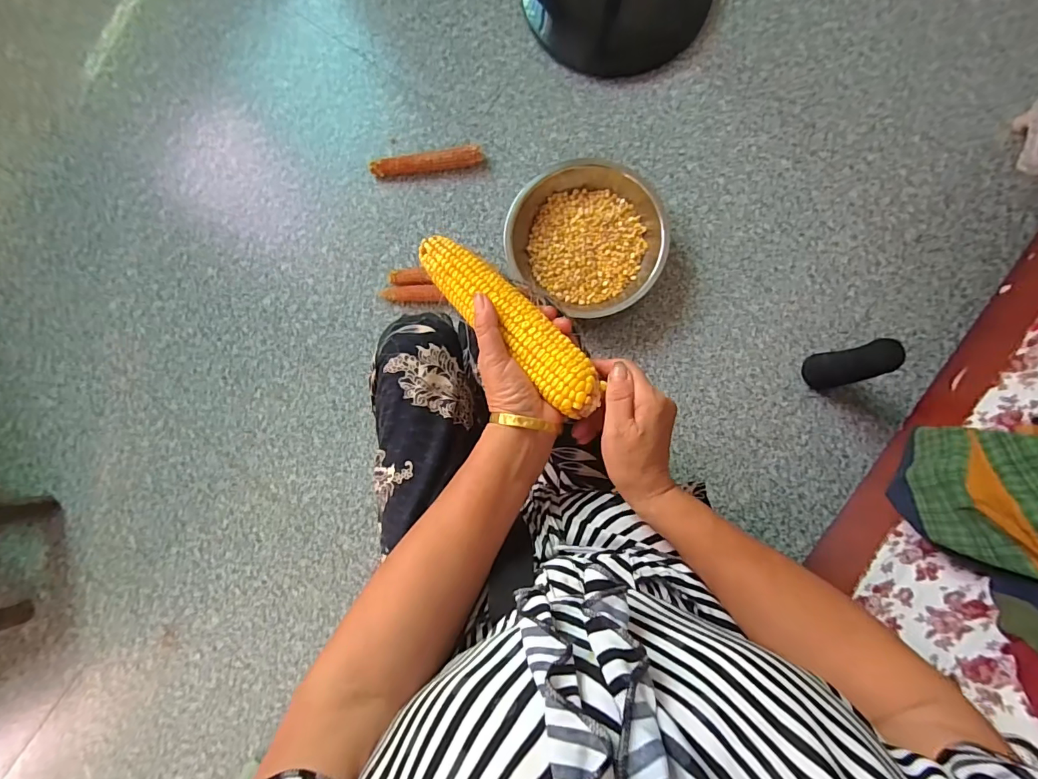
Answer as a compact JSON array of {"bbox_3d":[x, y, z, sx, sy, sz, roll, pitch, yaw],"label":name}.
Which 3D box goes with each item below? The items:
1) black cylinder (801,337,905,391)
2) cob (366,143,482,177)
[{"bbox_3d":[0.522,-0.037,0.737,0.045,0.185,0.056,-10,84,3],"label":"black cylinder"},{"bbox_3d":[-0.177,-0.437,0.883,0.214,0.032,0.033,-9,84,3],"label":"cob"}]

